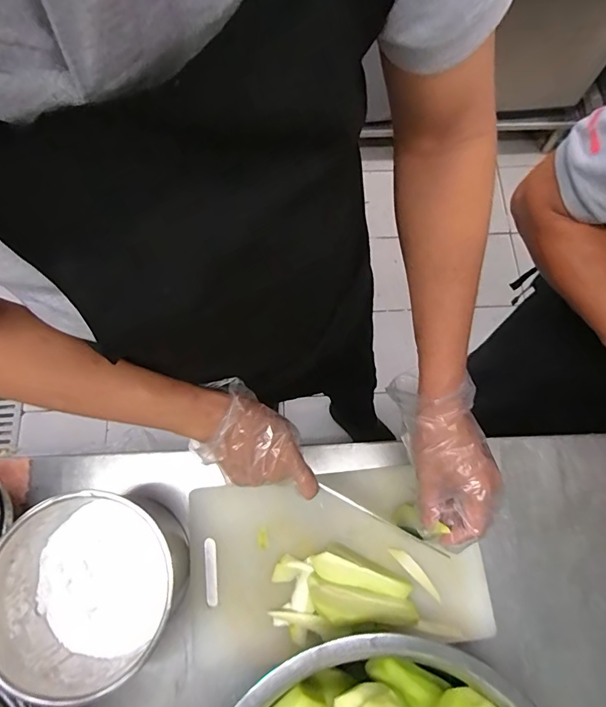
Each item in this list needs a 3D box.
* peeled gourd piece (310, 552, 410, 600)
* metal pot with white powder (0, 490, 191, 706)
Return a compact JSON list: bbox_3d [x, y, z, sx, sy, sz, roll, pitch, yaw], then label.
[{"bbox_3d":[0.070,0.272,0.512,0.123,0.035,0.028,19,73,5],"label":"peeled gourd piece"},{"bbox_3d":[-0.239,0.262,0.484,0.183,0.128,0.188,0,72,-1],"label":"metal pot with white powder"}]

